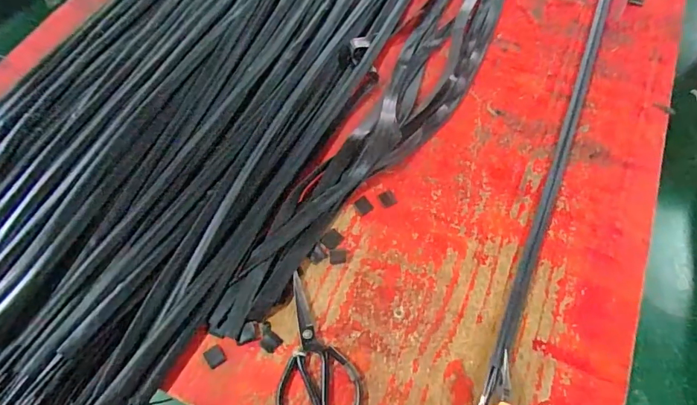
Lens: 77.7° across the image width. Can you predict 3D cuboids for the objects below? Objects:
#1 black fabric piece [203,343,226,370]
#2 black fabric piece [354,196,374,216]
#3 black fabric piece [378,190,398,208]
[{"bbox_3d":[-0.184,0.214,0.600,0.025,0.004,0.027,-30,75,-20],"label":"black fabric piece"},{"bbox_3d":[0.025,0.005,0.711,0.025,0.004,0.028,-36,67,-16],"label":"black fabric piece"},{"bbox_3d":[0.065,-0.006,0.712,0.026,0.004,0.026,-26,72,-15],"label":"black fabric piece"}]

